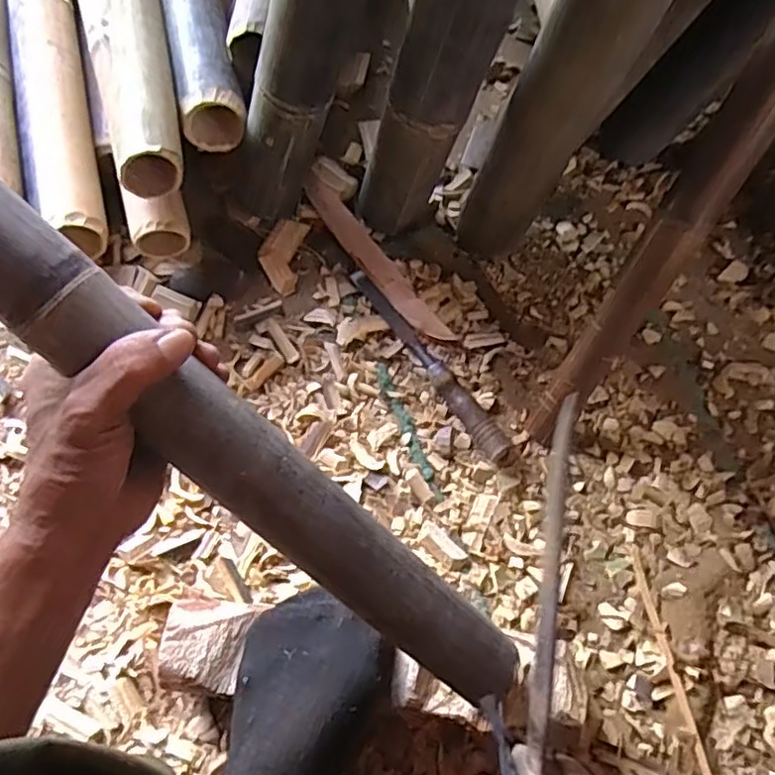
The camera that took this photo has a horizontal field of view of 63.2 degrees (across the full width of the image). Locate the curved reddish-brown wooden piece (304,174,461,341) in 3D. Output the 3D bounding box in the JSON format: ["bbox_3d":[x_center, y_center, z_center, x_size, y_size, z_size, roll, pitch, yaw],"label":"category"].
[{"bbox_3d":[-0.014,-0.136,0.669,0.031,0.017,0.239,-35,72,-10],"label":"curved reddish-brown wooden piece"}]

